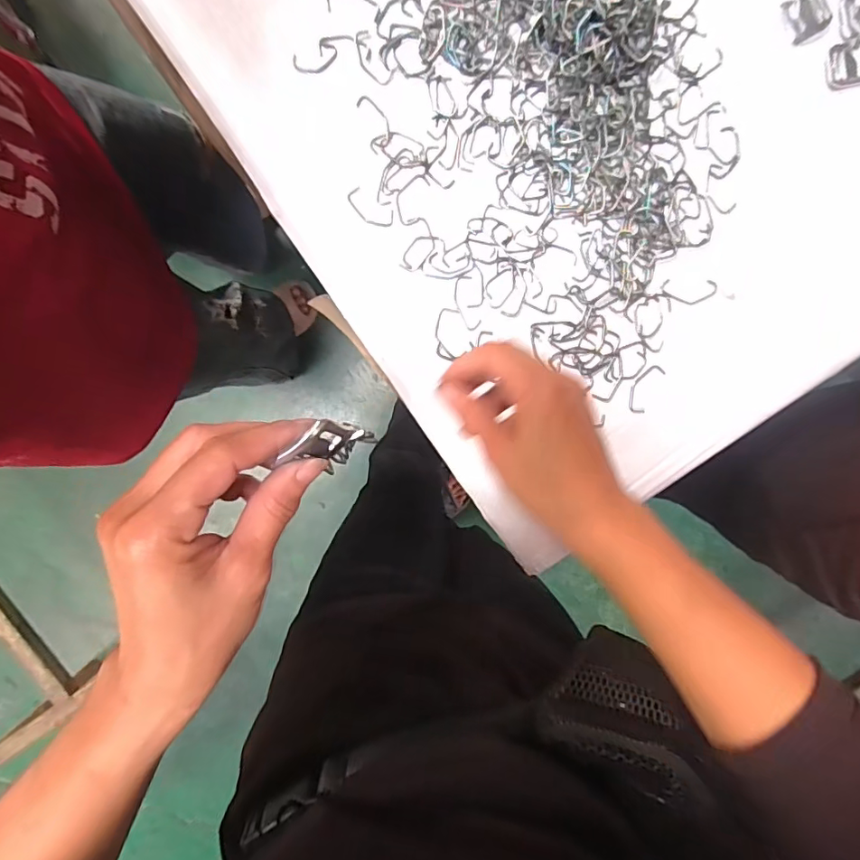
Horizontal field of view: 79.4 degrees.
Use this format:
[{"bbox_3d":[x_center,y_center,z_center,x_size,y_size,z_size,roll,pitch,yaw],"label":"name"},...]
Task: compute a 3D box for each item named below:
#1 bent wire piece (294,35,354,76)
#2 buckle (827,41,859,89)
[{"bbox_3d":[-0.076,-0.273,0.375,0.045,0.004,0.018,-31,97,1],"label":"bent wire piece"},{"bbox_3d":[0.317,-0.276,0.390,0.033,0.004,0.030,-12,97,-1],"label":"buckle"}]

